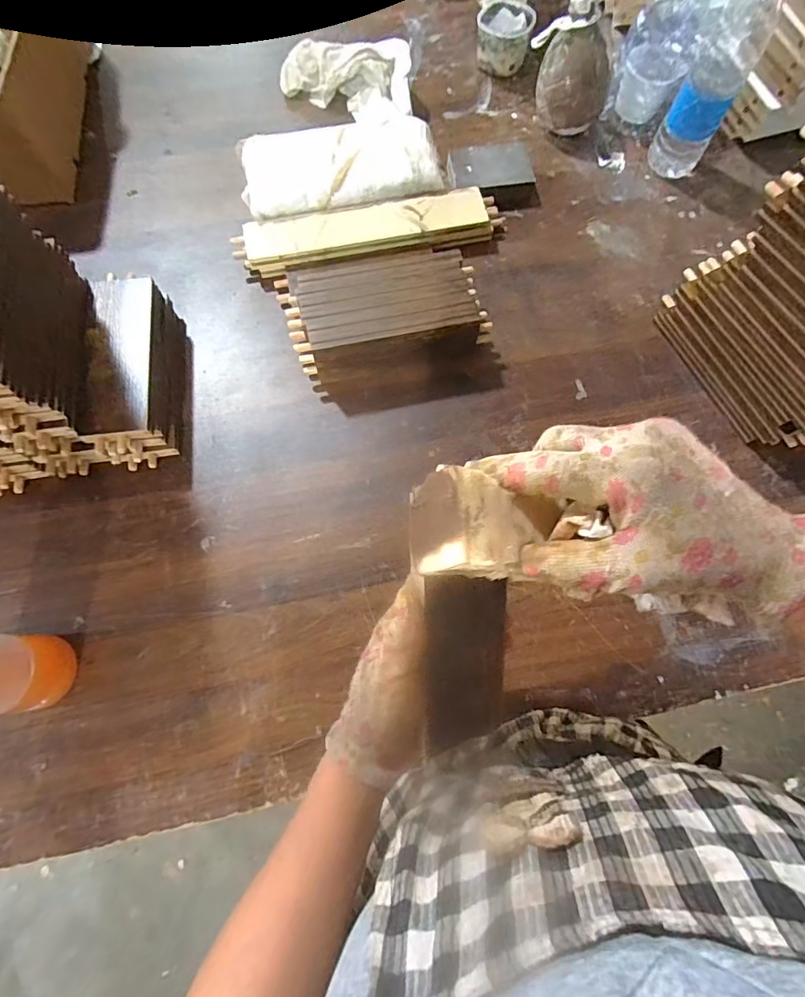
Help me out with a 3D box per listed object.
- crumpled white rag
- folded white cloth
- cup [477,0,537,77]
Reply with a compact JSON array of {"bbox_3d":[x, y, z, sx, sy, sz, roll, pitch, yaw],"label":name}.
[{"bbox_3d":[-0.074,-0.553,0.637,0.188,0.057,0.102,12,74,2],"label":"crumpled white rag"},{"bbox_3d":[-0.073,-0.395,0.582,0.230,0.062,0.105,-8,74,-4],"label":"folded white cloth"},{"bbox_3d":[0.139,-0.624,0.649,0.076,0.055,0.077,0,74,-1],"label":"cup"}]

